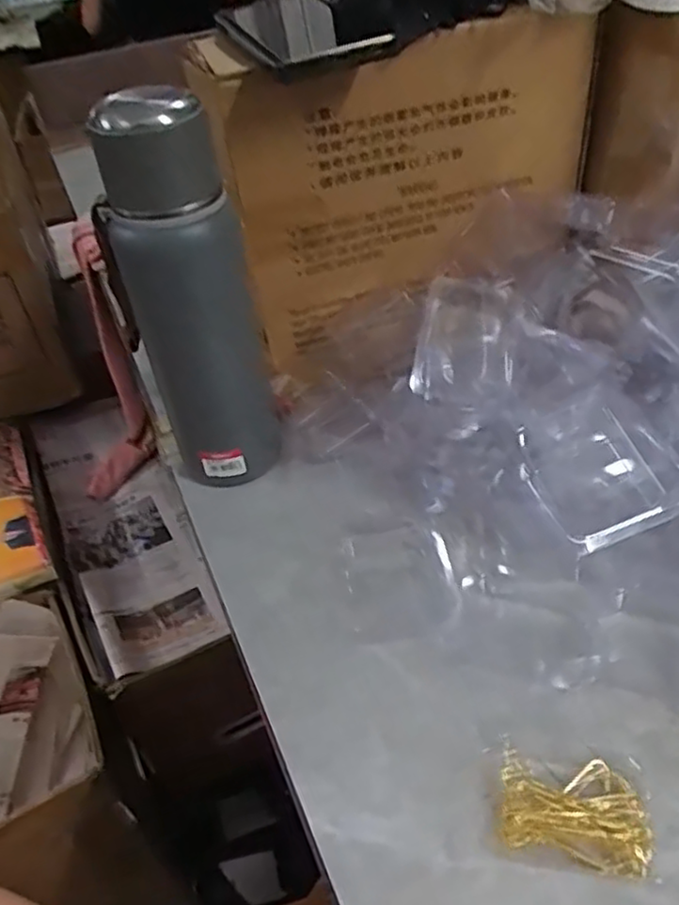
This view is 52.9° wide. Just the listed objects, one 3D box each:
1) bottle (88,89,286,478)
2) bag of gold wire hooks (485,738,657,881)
[{"bbox_3d":[-0.103,-0.102,0.480,0.085,0.271,0.094,-15,45,-9],"label":"bottle"},{"bbox_3d":[0.115,0.179,0.347,0.082,0.010,0.058,5,45,11],"label":"bag of gold wire hooks"}]

